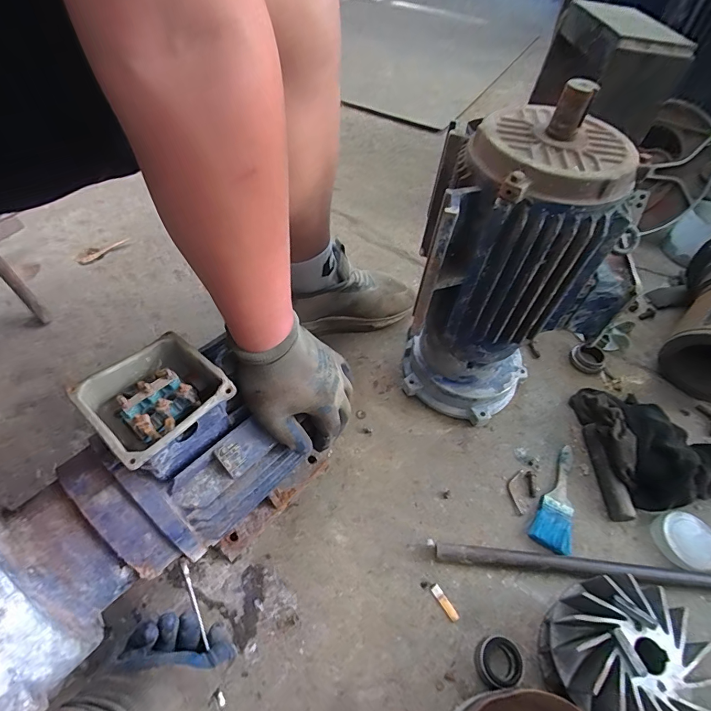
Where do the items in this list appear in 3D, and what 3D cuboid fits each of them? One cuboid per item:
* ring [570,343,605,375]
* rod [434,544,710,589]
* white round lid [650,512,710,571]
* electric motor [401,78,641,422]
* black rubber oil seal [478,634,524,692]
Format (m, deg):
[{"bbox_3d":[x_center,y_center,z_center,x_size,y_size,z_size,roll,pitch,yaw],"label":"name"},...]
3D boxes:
[{"bbox_3d":[0.406,0.006,0.709,0.052,0.022,0.056,2,53,-3],"label":"ring"},{"bbox_3d":[0.288,0.267,0.509,0.375,0.019,0.020,6,53,0],"label":"rod"},{"bbox_3d":[0.441,0.246,0.537,0.078,0.025,0.068,-3,54,-7],"label":"white round lid"},{"bbox_3d":[0.194,-0.083,0.538,0.225,0.406,0.189,12,53,4],"label":"electric motor"},{"bbox_3d":[0.159,0.332,0.439,0.046,0.026,0.046,2,53,-3],"label":"black rubber oil seal"}]

